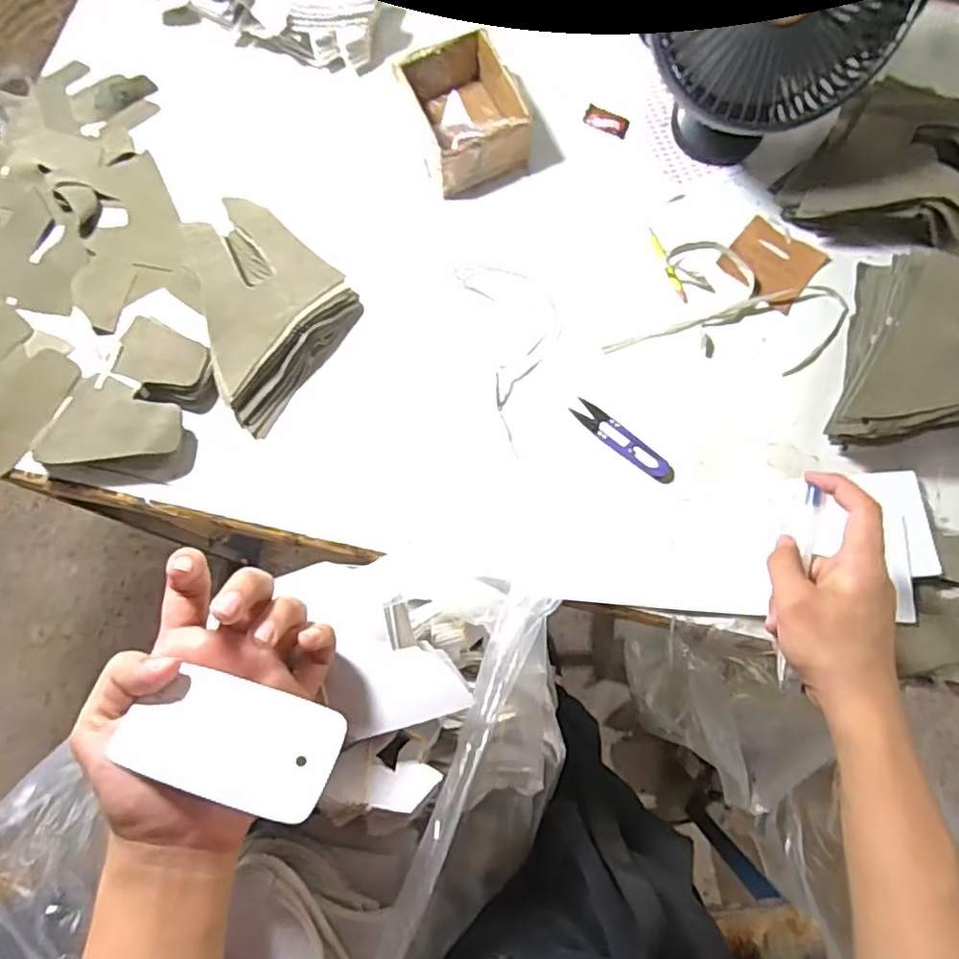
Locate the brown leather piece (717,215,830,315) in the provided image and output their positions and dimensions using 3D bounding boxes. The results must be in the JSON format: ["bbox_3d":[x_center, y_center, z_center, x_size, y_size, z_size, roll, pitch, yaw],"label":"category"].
[{"bbox_3d":[0.284,-0.210,0.613,0.082,0.011,0.077,38,77,12],"label":"brown leather piece"}]

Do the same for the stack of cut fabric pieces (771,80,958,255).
[{"bbox_3d":[0.399,-0.284,0.592,0.212,0.069,0.123,12,76,5],"label":"stack of cut fabric pieces"}]

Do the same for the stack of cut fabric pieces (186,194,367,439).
[{"bbox_3d":[-0.219,-0.162,0.592,0.188,0.042,0.161,41,80,11],"label":"stack of cut fabric pieces"}]

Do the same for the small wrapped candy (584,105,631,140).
[{"bbox_3d":[0.134,-0.377,0.663,0.049,0.006,0.027,27,78,9],"label":"small wrapped candy"}]

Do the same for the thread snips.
[{"bbox_3d":[0.130,-0.036,0.567,0.107,0.011,0.024,38,79,11],"label":"thread snips"}]

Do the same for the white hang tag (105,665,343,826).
[{"bbox_3d":[-0.117,0.124,0.304,0.099,0.005,0.053,16,47,9],"label":"white hang tag"}]

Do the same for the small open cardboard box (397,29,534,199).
[{"bbox_3d":[-0.015,-0.363,0.634,0.107,0.058,0.132,-23,76,-4],"label":"small open cardboard box"}]

